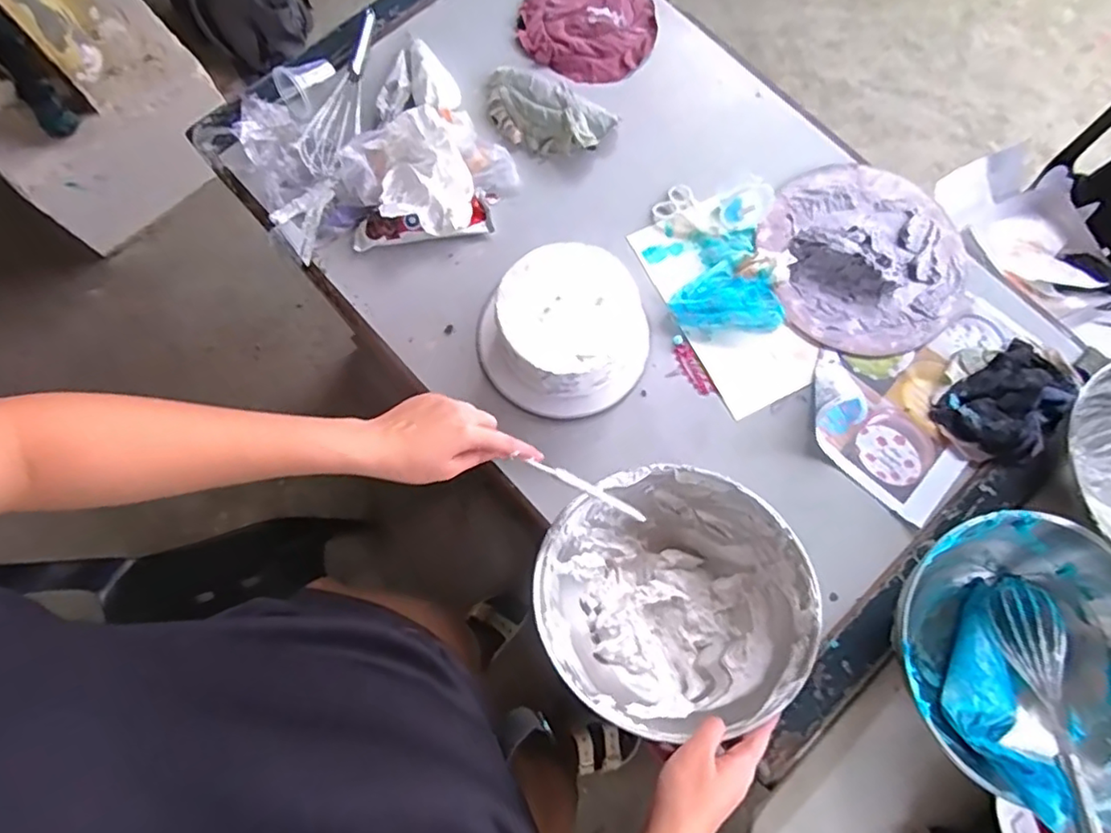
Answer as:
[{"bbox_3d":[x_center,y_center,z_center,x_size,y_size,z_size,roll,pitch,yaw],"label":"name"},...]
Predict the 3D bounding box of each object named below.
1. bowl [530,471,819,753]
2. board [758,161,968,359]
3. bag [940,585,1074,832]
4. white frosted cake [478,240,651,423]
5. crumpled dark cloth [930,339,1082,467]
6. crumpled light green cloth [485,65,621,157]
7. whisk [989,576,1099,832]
[{"bbox_3d":[0.101,0.165,0.572,0.233,0.109,0.233,2,60,-4],"label":"bowl"},{"bbox_3d":[0.364,-0.193,0.725,0.228,0.032,0.237,0,75,-1],"label":"board"},{"bbox_3d":[0.404,0.261,0.567,0.080,0.057,0.206,11,44,2],"label":"bag"},{"bbox_3d":[0.011,-0.089,0.665,0.170,0.070,0.163,0,75,-1],"label":"white frosted cake"},{"bbox_3d":[0.504,-0.016,0.680,0.160,0.031,0.098,-34,78,-9],"label":"crumpled dark cloth"},{"bbox_3d":[-0.016,-0.376,0.760,0.164,0.032,0.084,31,77,7],"label":"crumpled light green cloth"},{"bbox_3d":[0.437,0.272,0.537,0.053,0.050,0.270,10,53,2],"label":"whisk"}]

